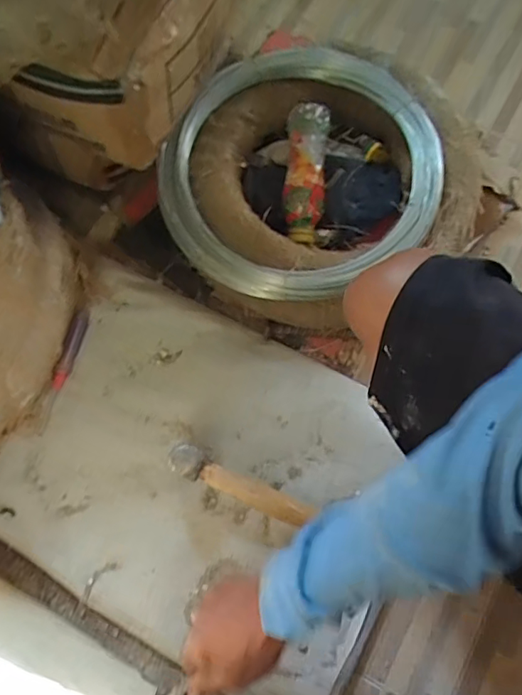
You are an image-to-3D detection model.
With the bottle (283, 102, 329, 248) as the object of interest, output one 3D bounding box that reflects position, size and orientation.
[{"bbox_3d":[0.063,-0.240,0.756,0.057,0.068,0.182,4,96,1],"label":"bottle"}]

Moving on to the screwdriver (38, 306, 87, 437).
[{"bbox_3d":[-0.260,0.030,0.704,0.016,0.024,0.166,15,75,4],"label":"screwdriver"}]

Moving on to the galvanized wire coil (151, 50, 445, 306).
[{"bbox_3d":[0.064,-0.239,0.708,0.341,0.087,0.388,30,77,8],"label":"galvanized wire coil"}]

